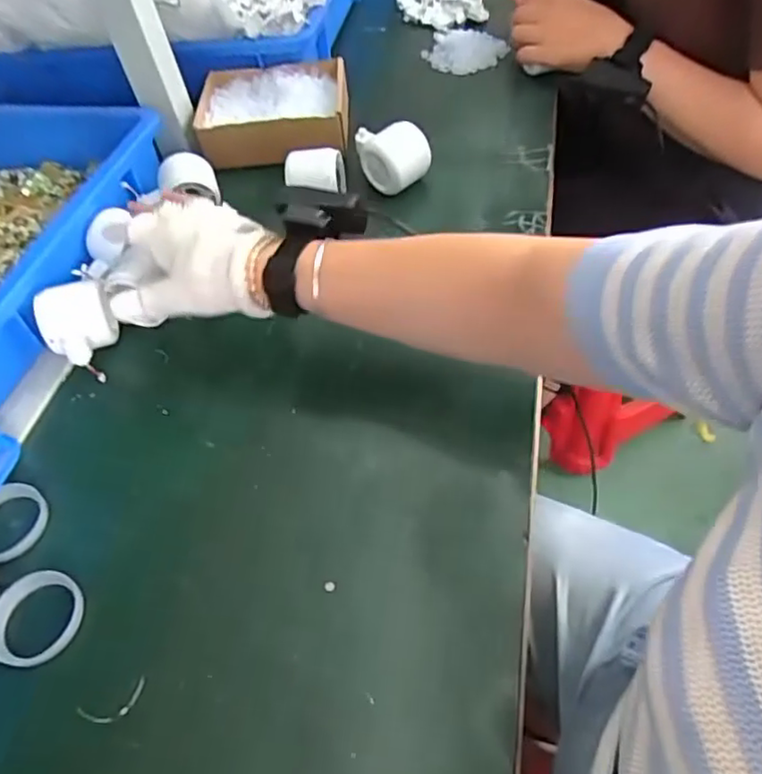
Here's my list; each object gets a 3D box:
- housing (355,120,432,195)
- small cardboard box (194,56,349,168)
[{"bbox_3d":[0.009,-0.246,0.626,0.065,0.057,0.070,-26,55,-14],"label":"housing"},{"bbox_3d":[-0.122,-0.316,0.698,0.166,0.048,0.144,-6,52,3],"label":"small cardboard box"}]

